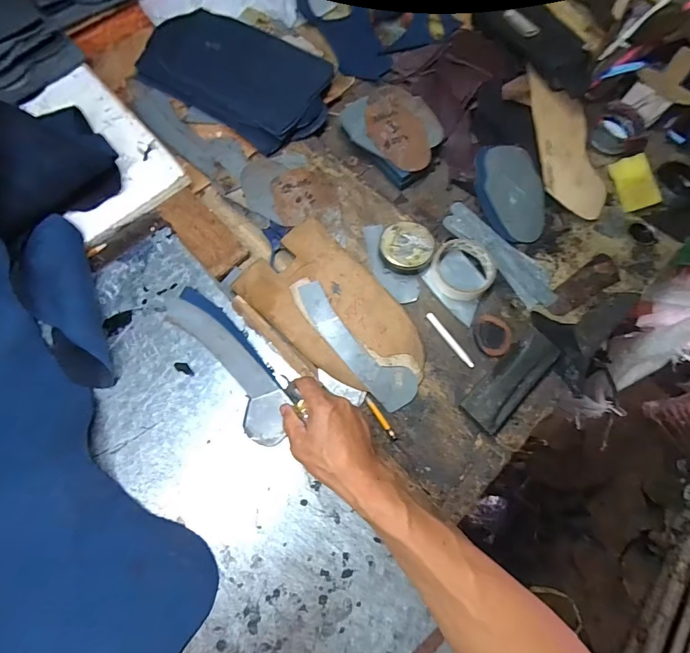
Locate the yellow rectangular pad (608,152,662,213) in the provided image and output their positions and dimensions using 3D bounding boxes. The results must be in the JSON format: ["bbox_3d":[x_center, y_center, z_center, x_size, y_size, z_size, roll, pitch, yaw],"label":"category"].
[{"bbox_3d":[0.464,-0.231,0.647,0.053,0.017,0.086,-18,81,21],"label":"yellow rectangular pad"}]

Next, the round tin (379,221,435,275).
[{"bbox_3d":[0.088,-0.113,0.576,0.073,0.023,0.068,0,71,0],"label":"round tin"}]

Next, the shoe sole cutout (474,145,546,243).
[{"bbox_3d":[0.258,-0.207,0.632,0.106,0.011,0.153,-1,81,-11],"label":"shoe sole cutout"}]

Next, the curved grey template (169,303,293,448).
[{"bbox_3d":[-0.142,0.043,0.498,0.057,0.006,0.221,-37,76,-10],"label":"curved grey template"}]

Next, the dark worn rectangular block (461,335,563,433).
[{"bbox_3d":[0.216,0.067,0.520,0.151,0.018,0.052,-43,76,-13],"label":"dark worn rectangular block"}]

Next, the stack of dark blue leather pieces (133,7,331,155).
[{"bbox_3d":[-0.168,-0.403,0.644,0.298,0.059,0.170,32,73,5],"label":"stack of dark blue leather pieces"}]

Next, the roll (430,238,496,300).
[{"bbox_3d":[0.165,-0.079,0.569,0.088,0.020,0.089,1,73,-4],"label":"roll"}]

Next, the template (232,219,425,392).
[{"bbox_3d":[-0.010,-0.025,0.547,0.247,0.012,0.149,41,77,9],"label":"template"}]

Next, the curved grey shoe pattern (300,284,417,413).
[{"bbox_3d":[0.010,0.022,0.529,0.053,0.008,0.202,-42,76,-13],"label":"curved grey shoe pattern"}]

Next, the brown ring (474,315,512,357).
[{"bbox_3d":[0.200,0.011,0.546,0.049,0.010,0.058,26,73,9],"label":"brown ring"}]

